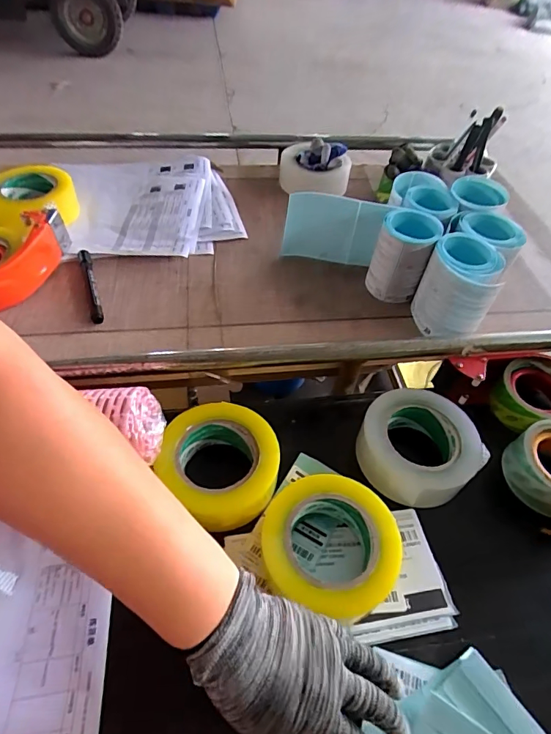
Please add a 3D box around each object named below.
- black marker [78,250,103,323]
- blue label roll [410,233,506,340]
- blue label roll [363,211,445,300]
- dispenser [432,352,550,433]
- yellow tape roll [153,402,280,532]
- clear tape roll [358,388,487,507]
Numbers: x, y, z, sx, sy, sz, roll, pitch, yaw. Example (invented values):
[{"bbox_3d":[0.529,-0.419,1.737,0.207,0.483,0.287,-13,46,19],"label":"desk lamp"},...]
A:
[{"bbox_3d":[-0.246,-0.112,0.572,0.015,0.016,0.138,-12,55,-22],"label":"black marker"},{"bbox_3d":[0.224,-0.096,0.553,0.091,0.109,0.095,7,50,-8],"label":"blue label roll"},{"bbox_3d":[0.168,-0.148,0.591,0.075,0.110,0.070,24,50,6],"label":"blue label roll"},{"bbox_3d":[0.285,0.035,0.525,0.155,0.056,0.094,-4,51,-9],"label":"dispenser"},{"bbox_3d":[-0.054,0.100,0.449,0.121,0.046,0.110,7,50,-8],"label":"yellow tape roll"},{"bbox_3d":[0.160,0.083,0.475,0.126,0.050,0.117,7,50,-8],"label":"clear tape roll"}]

